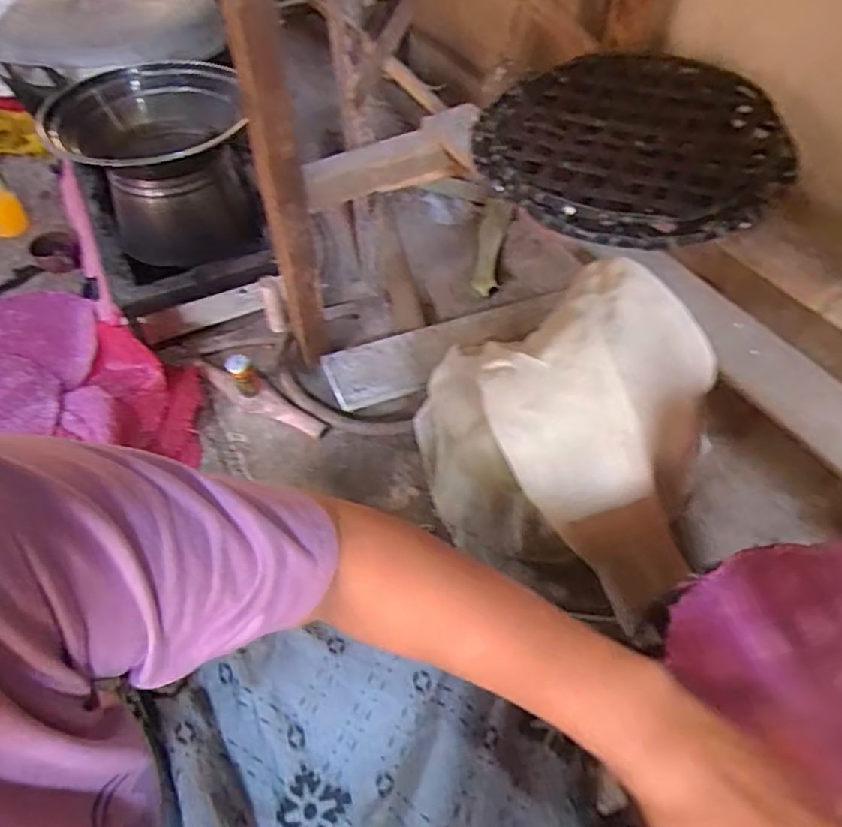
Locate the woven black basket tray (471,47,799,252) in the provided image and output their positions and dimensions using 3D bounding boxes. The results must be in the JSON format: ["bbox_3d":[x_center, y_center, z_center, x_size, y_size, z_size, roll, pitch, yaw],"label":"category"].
[{"bbox_3d":[0.279,-0.363,0.805,0.378,0.058,0.405,-18,54,-14],"label":"woven black basket tray"}]

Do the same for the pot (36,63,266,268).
[{"bbox_3d":[-0.421,-0.407,1.011,0.268,0.225,0.288,0,51,0],"label":"pot"}]

